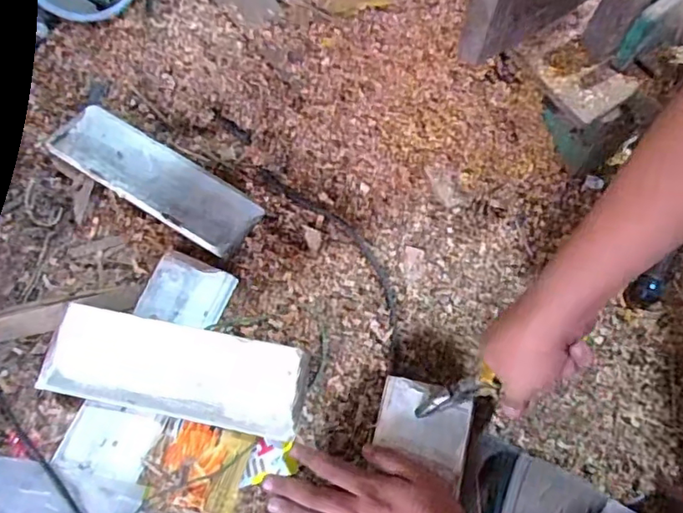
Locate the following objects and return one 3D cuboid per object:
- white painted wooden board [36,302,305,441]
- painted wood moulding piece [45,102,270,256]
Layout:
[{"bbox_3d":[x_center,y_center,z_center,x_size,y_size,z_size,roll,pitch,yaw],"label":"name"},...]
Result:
[{"bbox_3d":[-0.173,0.118,0.569,0.263,0.033,0.090,10,69,7],"label":"white painted wooden board"},{"bbox_3d":[-0.221,-0.097,0.648,0.263,0.015,0.084,30,72,13],"label":"painted wood moulding piece"}]

